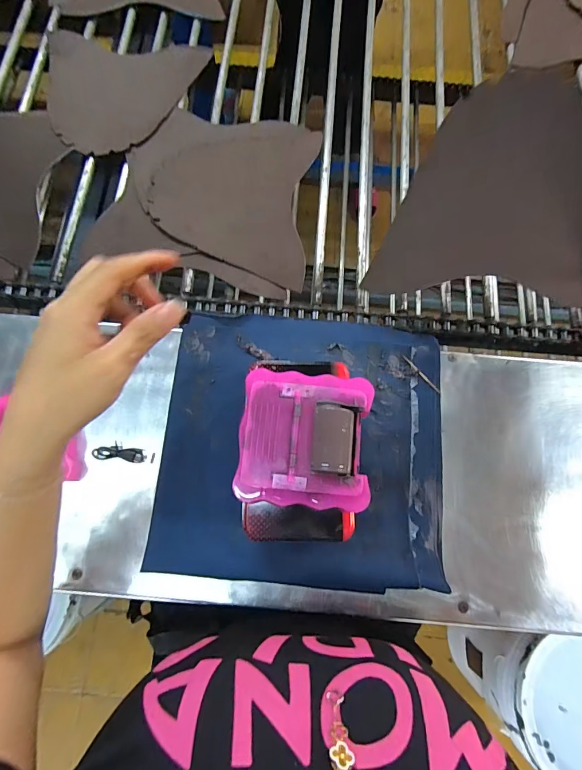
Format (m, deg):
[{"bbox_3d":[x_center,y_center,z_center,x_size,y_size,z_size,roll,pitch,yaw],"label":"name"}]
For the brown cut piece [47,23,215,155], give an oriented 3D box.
[{"bbox_3d":[-0.267,-0.445,0.583,0.239,0.014,0.231,6,75,0],"label":"brown cut piece"}]

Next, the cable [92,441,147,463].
[{"bbox_3d":[-0.191,0.075,0.424,0.058,0.015,0.020,5,75,0],"label":"cable"}]

